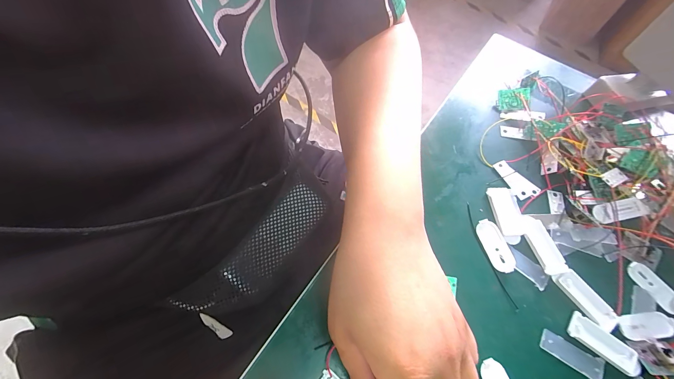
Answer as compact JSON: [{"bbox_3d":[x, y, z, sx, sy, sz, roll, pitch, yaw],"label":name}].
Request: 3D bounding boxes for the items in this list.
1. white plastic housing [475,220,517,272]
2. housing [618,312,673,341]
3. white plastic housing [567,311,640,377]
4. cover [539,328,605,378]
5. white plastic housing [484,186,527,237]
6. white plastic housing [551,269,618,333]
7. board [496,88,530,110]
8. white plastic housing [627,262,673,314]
[{"bbox_3d":[0.149,0.053,0.285,0.020,0.008,0.050,-14,64,-13],"label":"white plastic housing"},{"bbox_3d":[0.268,0.118,0.261,0.051,0.006,0.021,-3,62,-7],"label":"housing"},{"bbox_3d":[0.221,0.127,0.250,0.056,0.004,0.022,34,64,12],"label":"white plastic housing"},{"bbox_3d":[0.190,0.135,0.245,0.048,0.004,0.020,28,63,10],"label":"cover"},{"bbox_3d":[0.169,0.020,0.303,0.027,0.005,0.051,1,62,-5],"label":"white plastic housing"},{"bbox_3d":[0.219,0.096,0.265,0.022,0.006,0.056,-30,69,-19],"label":"white plastic housing"},{"bbox_3d":[0.215,-0.110,0.371,0.034,0.005,0.027,6,85,29],"label":"board"},{"bbox_3d":[0.290,0.089,0.278,0.017,0.007,0.046,-24,67,-17],"label":"white plastic housing"}]

